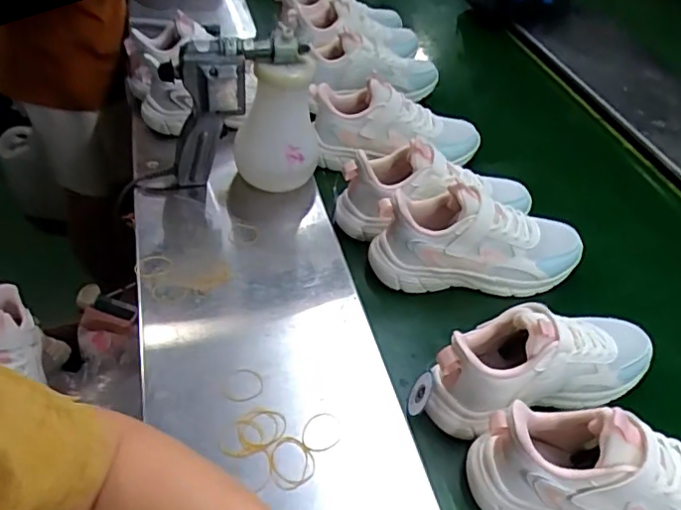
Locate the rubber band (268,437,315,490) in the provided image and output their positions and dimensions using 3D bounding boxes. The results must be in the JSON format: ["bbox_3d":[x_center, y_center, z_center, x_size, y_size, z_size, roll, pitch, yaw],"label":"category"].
[{"bbox_3d":[-0.044,0.183,0.502,0.041,0.004,0.042,5,51,-7],"label":"rubber band"}]

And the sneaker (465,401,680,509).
[{"bbox_3d":[0.244,0.192,0.489,0.243,0.115,0.078,10,45,4],"label":"sneaker"}]

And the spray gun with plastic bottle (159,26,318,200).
[{"bbox_3d":[-0.115,-0.169,0.694,0.168,0.210,0.088,3,45,-3],"label":"spray gun with plastic bottle"}]

